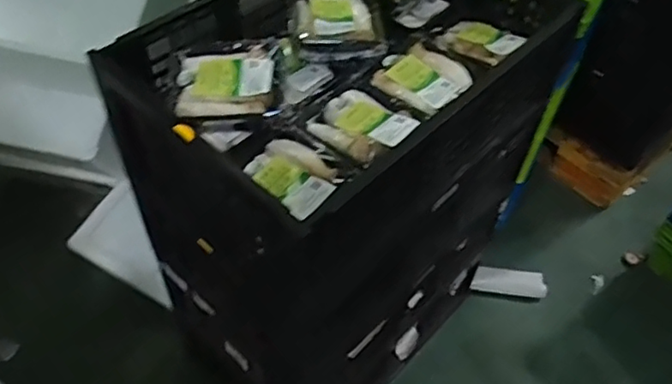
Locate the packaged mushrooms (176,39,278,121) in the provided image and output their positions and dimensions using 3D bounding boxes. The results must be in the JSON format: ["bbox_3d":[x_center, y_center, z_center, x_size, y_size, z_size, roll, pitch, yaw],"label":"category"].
[{"bbox_3d":[-0.144,-0.148,0.806,0.136,0.036,0.122,-3,50,-3],"label":"packaged mushrooms"}]

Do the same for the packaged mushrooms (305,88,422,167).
[{"bbox_3d":[0.034,-0.093,0.813,0.132,0.044,0.117,38,59,27],"label":"packaged mushrooms"}]

